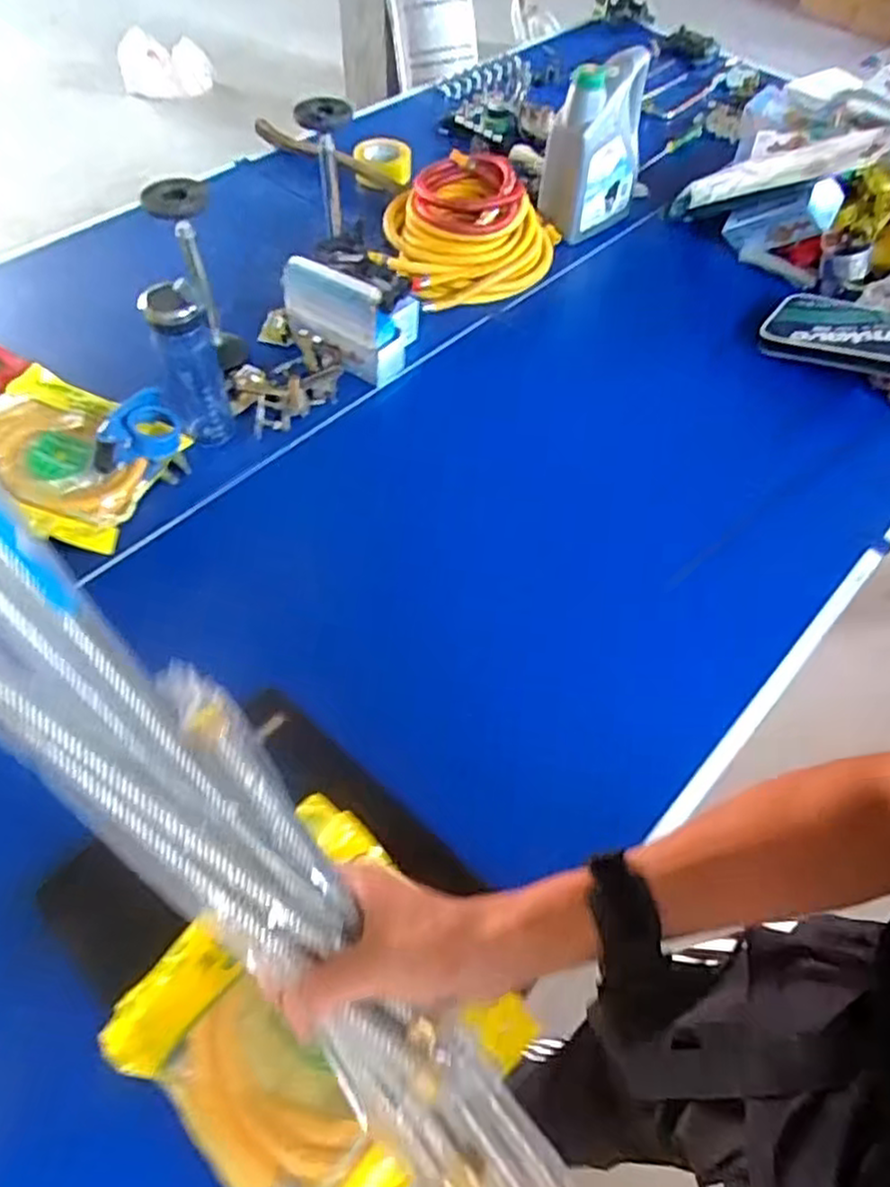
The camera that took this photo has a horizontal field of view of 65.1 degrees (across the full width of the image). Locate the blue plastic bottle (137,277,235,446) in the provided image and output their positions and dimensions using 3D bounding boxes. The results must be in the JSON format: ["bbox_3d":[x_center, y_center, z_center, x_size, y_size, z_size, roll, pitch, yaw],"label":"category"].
[{"bbox_3d":[-0.360,-0.324,0.984,0.086,0.228,0.077,-15,59,-12],"label":"blue plastic bottle"}]

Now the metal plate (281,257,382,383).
[{"bbox_3d":[-0.182,-0.436,1.108,0.184,0.144,0.046,27,60,14],"label":"metal plate"}]

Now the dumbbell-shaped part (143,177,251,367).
[{"bbox_3d":[-0.378,-0.472,1.080,0.090,0.285,0.094,-19,60,-14],"label":"dumbbell-shaped part"}]

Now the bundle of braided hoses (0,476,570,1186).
[{"bbox_3d":[-0.130,0.141,0.390,0.100,0.103,0.794,-41,93,-25],"label":"bundle of braided hoses"}]

